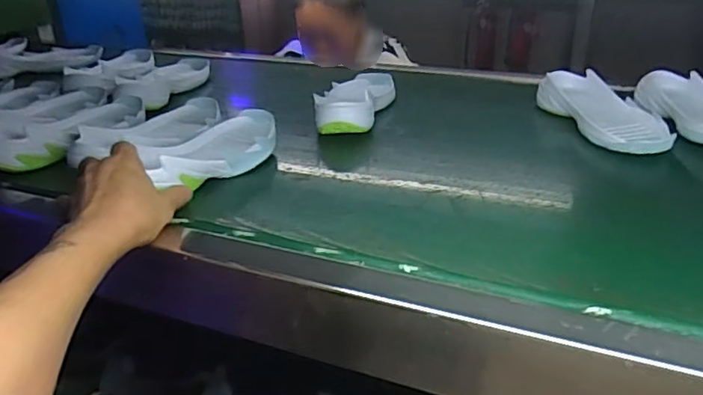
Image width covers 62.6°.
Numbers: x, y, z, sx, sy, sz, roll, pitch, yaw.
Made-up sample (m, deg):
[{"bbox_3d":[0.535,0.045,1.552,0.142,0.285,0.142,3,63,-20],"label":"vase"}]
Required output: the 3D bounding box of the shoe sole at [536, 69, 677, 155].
[{"bbox_3d":[0.326,-0.112,0.749,0.089,0.057,0.216,-8,28,-7],"label":"shoe sole"}]

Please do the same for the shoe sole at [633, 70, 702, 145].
[{"bbox_3d":[0.445,-0.103,0.730,0.100,0.049,0.222,-5,28,-1],"label":"shoe sole"}]

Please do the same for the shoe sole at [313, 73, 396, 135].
[{"bbox_3d":[0.010,-0.146,0.841,0.095,0.045,0.228,0,28,8],"label":"shoe sole"}]

